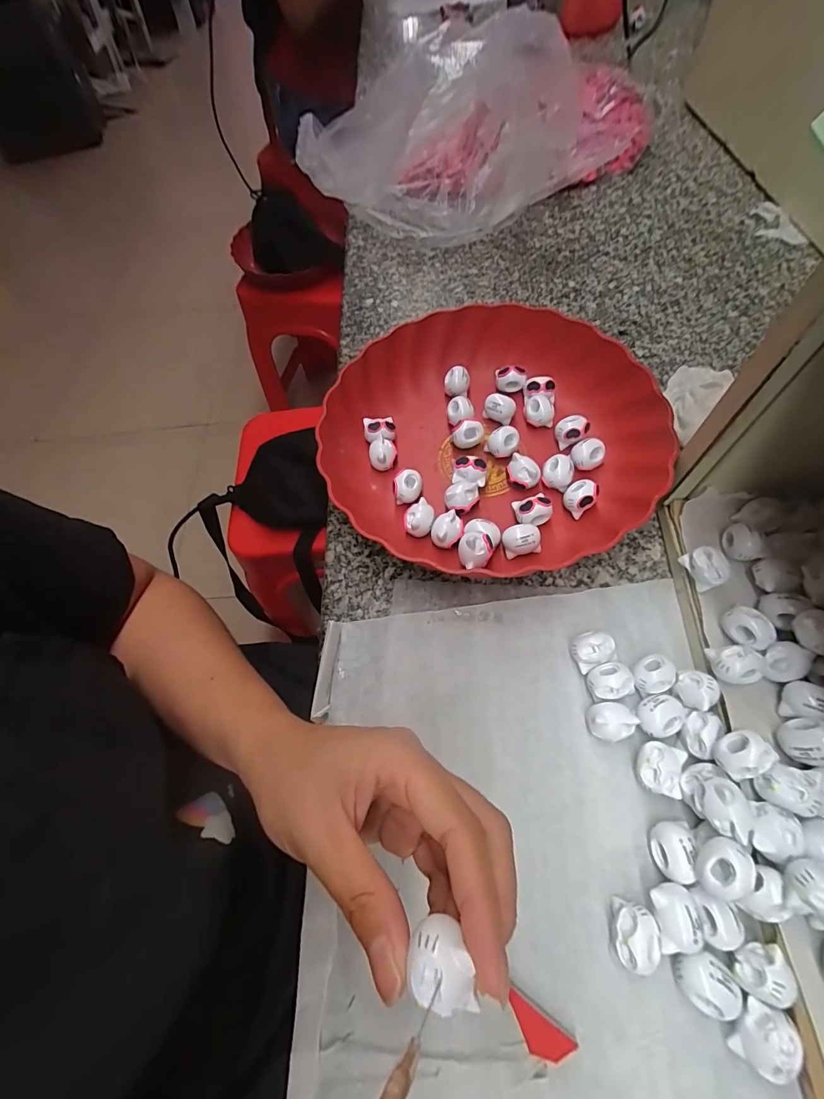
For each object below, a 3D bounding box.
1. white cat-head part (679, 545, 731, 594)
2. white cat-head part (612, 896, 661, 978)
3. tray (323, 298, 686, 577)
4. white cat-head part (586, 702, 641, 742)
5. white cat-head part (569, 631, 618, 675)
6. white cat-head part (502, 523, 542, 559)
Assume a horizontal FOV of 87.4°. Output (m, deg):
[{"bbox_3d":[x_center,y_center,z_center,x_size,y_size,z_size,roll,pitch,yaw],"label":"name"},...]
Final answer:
[{"bbox_3d":[0.185,0.011,0.271,0.015,0.020,0.025,-22,63,-5],"label":"white cat-head part"},{"bbox_3d":[0.107,0.186,0.208,0.020,0.017,0.025,1,63,7],"label":"white cat-head part"},{"bbox_3d":[0.057,-0.085,0.337,0.238,0.054,0.240,-38,65,-13],"label":"tray"},{"bbox_3d":[0.113,0.100,0.250,0.026,0.020,0.020,-15,62,-2],"label":"white cat-head part"},{"bbox_3d":[0.112,0.063,0.268,0.024,0.023,0.020,-20,63,-4],"label":"white cat-head part"},{"bbox_3d":[0.076,-0.007,0.303,0.024,0.015,0.021,-16,62,-2],"label":"white cat-head part"}]

